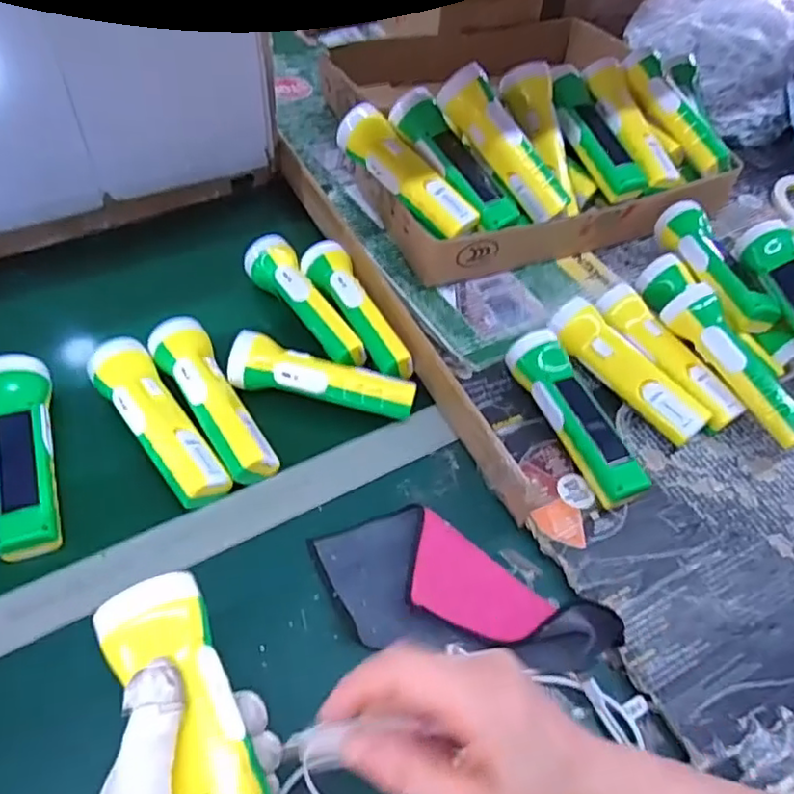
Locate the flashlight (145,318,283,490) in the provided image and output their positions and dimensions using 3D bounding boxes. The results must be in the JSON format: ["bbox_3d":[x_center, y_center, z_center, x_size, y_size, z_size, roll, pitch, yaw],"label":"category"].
[{"bbox_3d":[-0.158,0.001,0.550,0.054,0.041,0.170,-24,59,-22],"label":"flashlight"}]

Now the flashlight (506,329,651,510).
[{"bbox_3d":[0.157,0.016,0.562,0.047,0.041,0.171,-19,57,-19],"label":"flashlight"}]

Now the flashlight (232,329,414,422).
[{"bbox_3d":[-0.067,-0.014,0.573,0.166,0.042,0.041,11,53,3],"label":"flashlight"}]

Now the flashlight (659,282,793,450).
[{"bbox_3d":[0.311,-0.032,0.572,0.042,0.039,0.172,-21,58,-20],"label":"flashlight"}]

